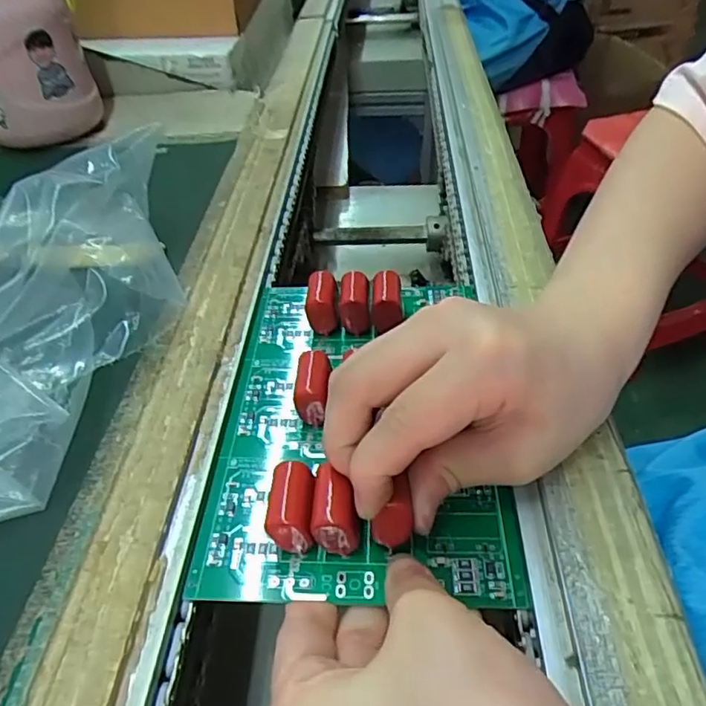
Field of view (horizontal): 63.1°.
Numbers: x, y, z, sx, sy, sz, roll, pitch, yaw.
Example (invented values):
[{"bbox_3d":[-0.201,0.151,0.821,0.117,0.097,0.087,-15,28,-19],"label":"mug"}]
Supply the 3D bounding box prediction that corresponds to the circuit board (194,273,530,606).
[{"bbox_3d":[0.003,0.019,0.266,0.123,0.024,0.181,0,43,2],"label":"circuit board"}]

